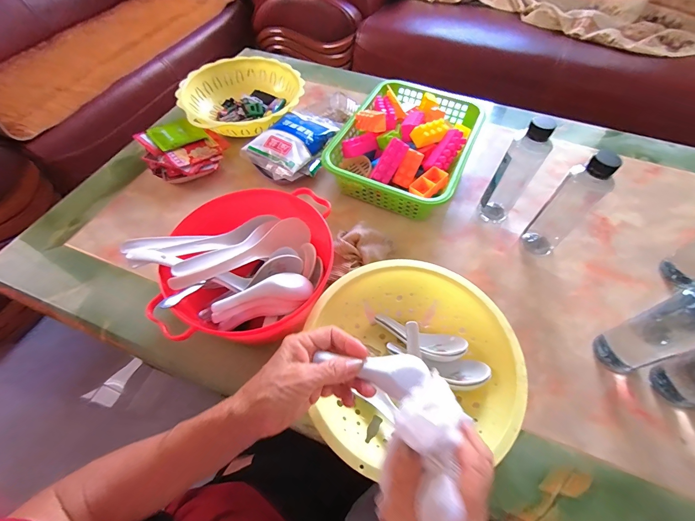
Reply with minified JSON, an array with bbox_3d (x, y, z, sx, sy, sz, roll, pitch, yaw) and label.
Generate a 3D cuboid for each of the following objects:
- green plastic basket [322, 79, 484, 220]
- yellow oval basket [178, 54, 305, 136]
[{"bbox_3d":[0.111,-0.218,0.592,0.217,0.080,0.291,23,59,13],"label":"green plastic basket"},{"bbox_3d":[-0.219,-0.341,0.685,0.237,0.065,0.234,-9,58,-7],"label":"yellow oval basket"}]

